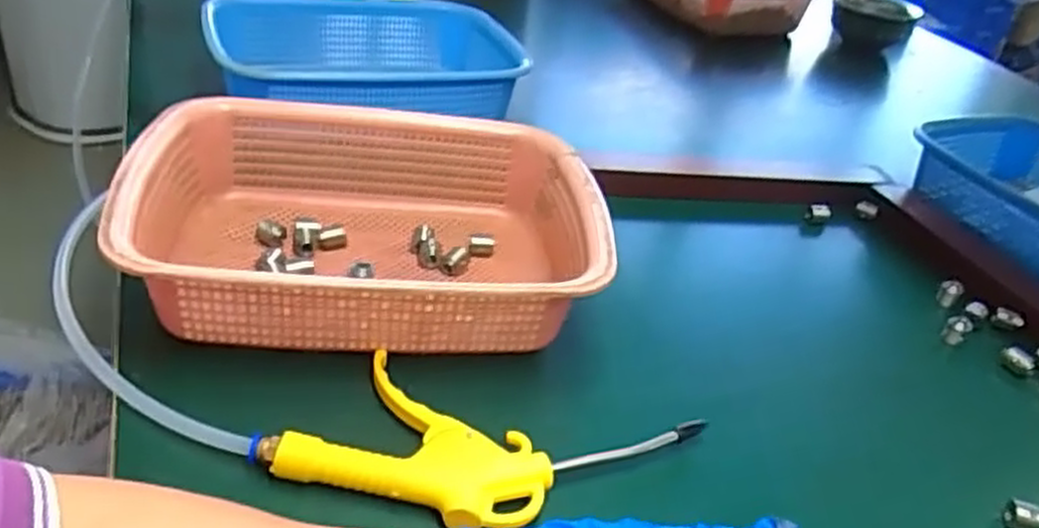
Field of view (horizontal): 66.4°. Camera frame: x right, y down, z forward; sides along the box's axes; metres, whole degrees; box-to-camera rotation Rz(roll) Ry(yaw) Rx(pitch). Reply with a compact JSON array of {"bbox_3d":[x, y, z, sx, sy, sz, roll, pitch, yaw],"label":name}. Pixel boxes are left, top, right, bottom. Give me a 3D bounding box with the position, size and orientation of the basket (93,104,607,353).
[{"bbox_3d":[-0.097,-0.025,0.531,0.285,0.081,0.216,3,34,-9],"label":"basket"}]

